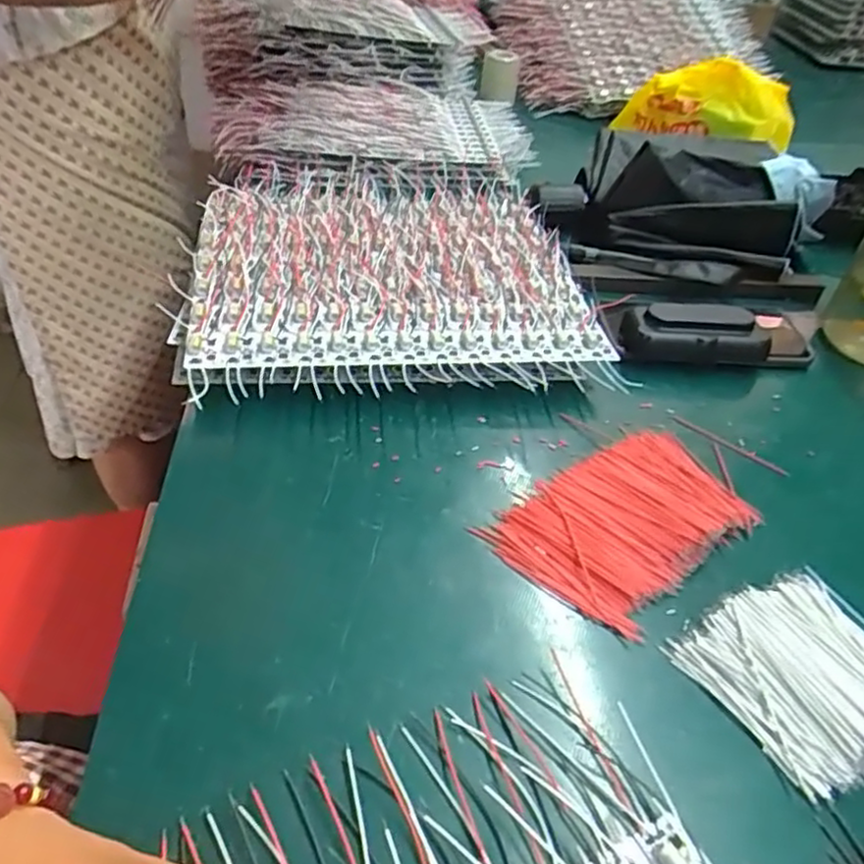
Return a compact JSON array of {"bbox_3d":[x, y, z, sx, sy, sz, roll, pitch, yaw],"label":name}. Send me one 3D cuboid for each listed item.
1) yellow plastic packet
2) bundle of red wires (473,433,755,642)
[{"bbox_3d":[0.303,-0.366,0.764,0.192,0.078,0.084,16,43,12],"label":"yellow plastic packet"},{"bbox_3d":[0.114,0.048,0.398,0.150,0.011,0.094,-30,52,-32],"label":"bundle of red wires"}]

